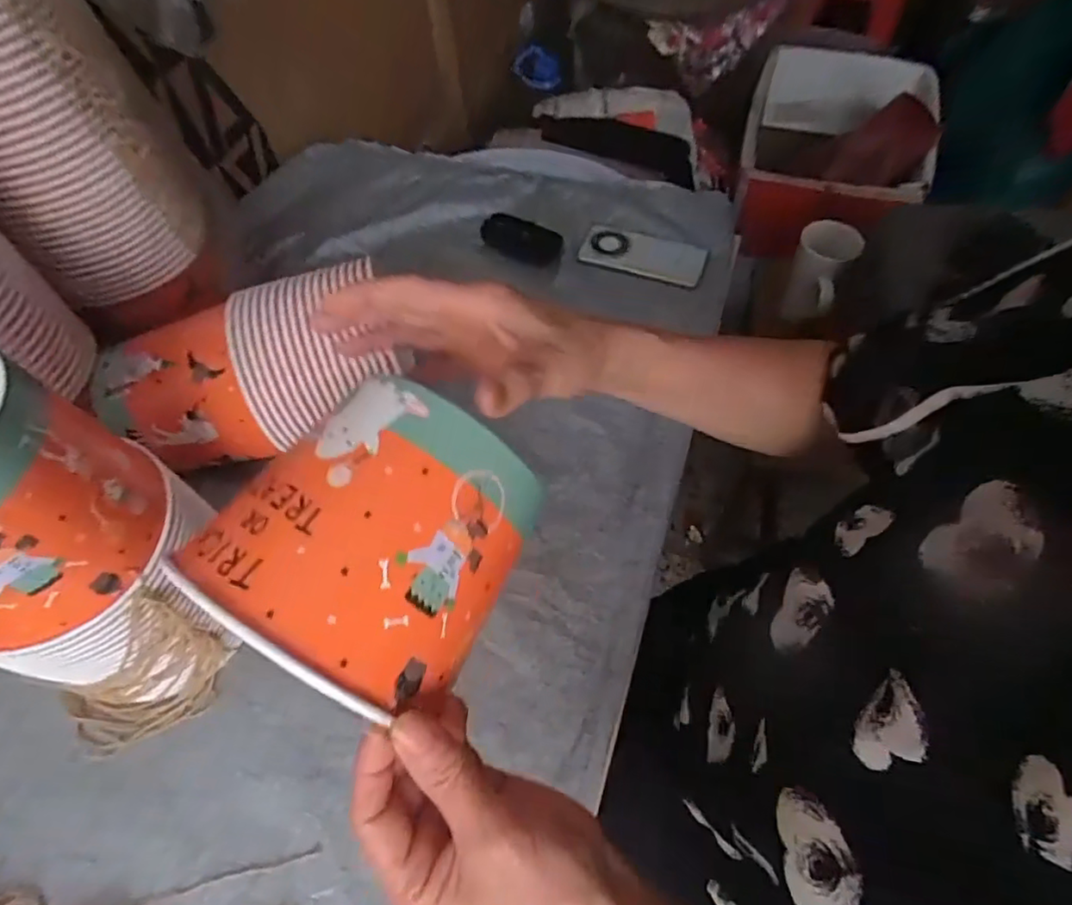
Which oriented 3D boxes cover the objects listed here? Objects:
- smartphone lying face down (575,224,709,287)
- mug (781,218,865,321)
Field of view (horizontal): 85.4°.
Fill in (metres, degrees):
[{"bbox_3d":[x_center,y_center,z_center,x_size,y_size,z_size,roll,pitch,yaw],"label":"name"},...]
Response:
[{"bbox_3d":[0.146,-0.269,0.789,0.161,0.013,0.080,15,60,12],"label":"smartphone lying face down"},{"bbox_3d":[0.425,-0.270,0.880,0.083,0.118,0.088,23,62,16],"label":"mug"}]

